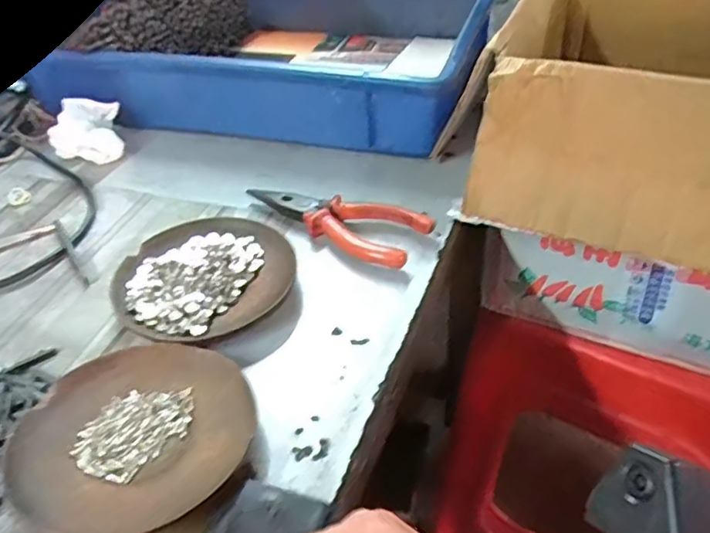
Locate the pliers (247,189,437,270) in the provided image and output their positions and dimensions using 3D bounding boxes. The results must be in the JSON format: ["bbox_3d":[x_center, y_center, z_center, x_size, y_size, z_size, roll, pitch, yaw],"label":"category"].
[{"bbox_3d":[-0.017,-0.035,0.437,0.140,0.016,0.046,19,46,27],"label":"pliers"}]

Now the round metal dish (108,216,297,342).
[{"bbox_3d":[-0.098,0.009,0.396,0.109,0.016,0.113,-3,40,3],"label":"round metal dish"}]

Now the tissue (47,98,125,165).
[{"bbox_3d":[-0.239,-0.118,0.540,0.061,0.041,0.064,-15,41,-10],"label":"tissue"}]

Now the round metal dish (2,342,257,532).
[{"bbox_3d":[-0.109,0.081,0.303,0.109,0.022,0.109,-3,40,3],"label":"round metal dish"}]

